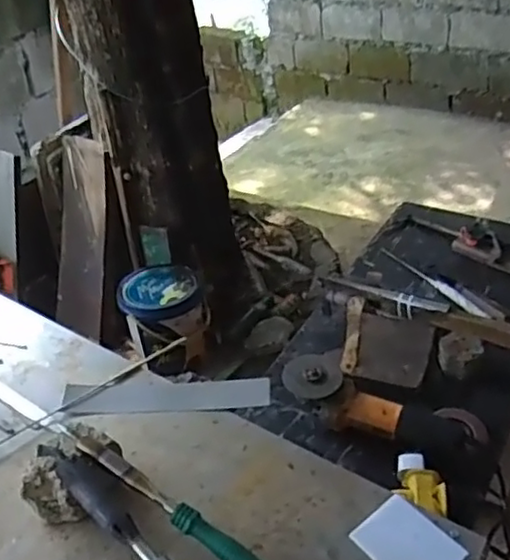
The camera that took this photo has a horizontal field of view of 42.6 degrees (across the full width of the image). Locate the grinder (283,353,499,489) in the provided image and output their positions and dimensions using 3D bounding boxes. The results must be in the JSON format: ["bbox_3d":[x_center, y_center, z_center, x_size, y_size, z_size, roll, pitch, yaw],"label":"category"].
[{"bbox_3d":[0.204,0.213,1.027,0.341,0.082,0.098,17,45,27],"label":"grinder"}]

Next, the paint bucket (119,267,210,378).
[{"bbox_3d":[-0.242,0.104,1.823,0.227,0.215,0.244,-4,39,3],"label":"paint bucket"}]

